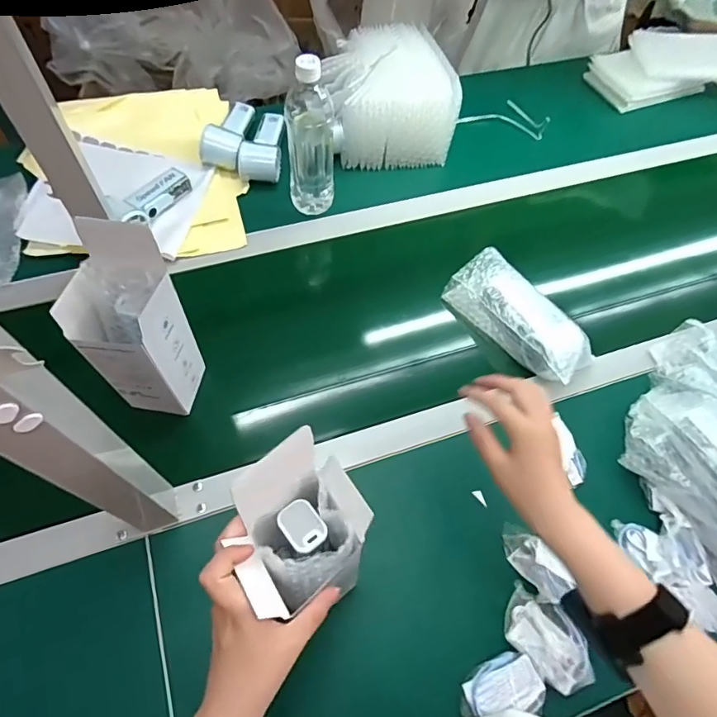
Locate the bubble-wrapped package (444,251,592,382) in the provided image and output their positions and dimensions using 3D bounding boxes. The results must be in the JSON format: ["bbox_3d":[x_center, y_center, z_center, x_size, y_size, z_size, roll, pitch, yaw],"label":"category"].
[{"bbox_3d":[0.214,-0.053,0.657,0.076,0.069,0.206,-33,69,-19],"label":"bubble-wrapped package"}]

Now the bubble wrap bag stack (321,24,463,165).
[{"bbox_3d":[0.045,-0.445,0.807,0.200,0.131,0.204,-5,63,-7],"label":"bubble wrap bag stack"}]

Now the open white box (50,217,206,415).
[{"bbox_3d":[-0.231,-0.032,0.509,0.080,0.207,0.098,12,62,2],"label":"open white box"}]

